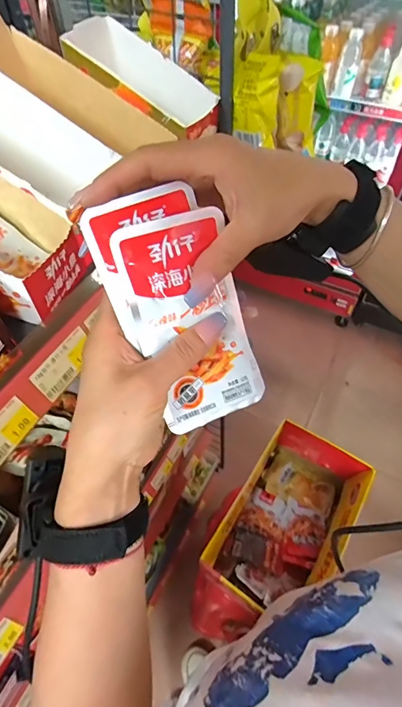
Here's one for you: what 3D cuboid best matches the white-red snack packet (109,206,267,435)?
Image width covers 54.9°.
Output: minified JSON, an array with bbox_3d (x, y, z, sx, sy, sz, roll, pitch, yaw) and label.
[{"bbox_3d":[-0.004,-0.019,0.238,0.067,0.126,0.008,-21,17,-16],"label":"white-red snack packet"}]

